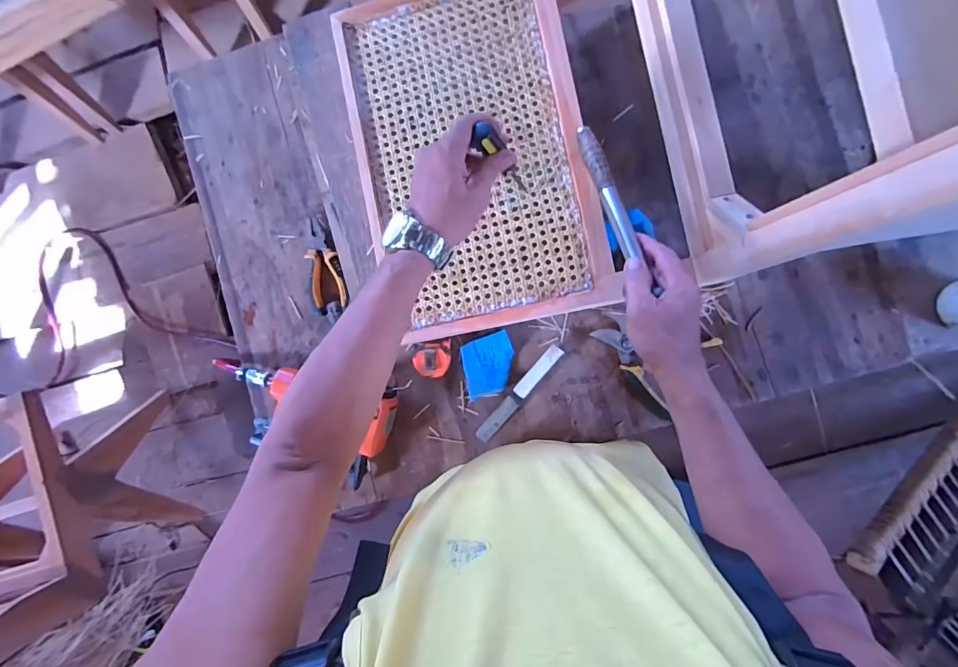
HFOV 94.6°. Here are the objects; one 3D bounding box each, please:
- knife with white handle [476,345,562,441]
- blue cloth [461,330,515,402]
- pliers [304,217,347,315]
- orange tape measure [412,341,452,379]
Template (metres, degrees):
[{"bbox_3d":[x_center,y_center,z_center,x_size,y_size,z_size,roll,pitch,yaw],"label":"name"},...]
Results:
[{"bbox_3d":[0.062,0.095,0.689,0.024,0.023,0.186,40,92,6],"label":"knife with white handle"},{"bbox_3d":[0.016,0.050,0.696,0.077,0.027,0.094,-9,87,5],"label":"blue cloth"},{"bbox_3d":[-0.252,-0.114,0.726,0.057,0.019,0.155,-12,87,5],"label":"pliers"},{"bbox_3d":[-0.073,0.042,0.701,0.058,0.031,0.054,-2,88,6],"label":"orange tape measure"}]

